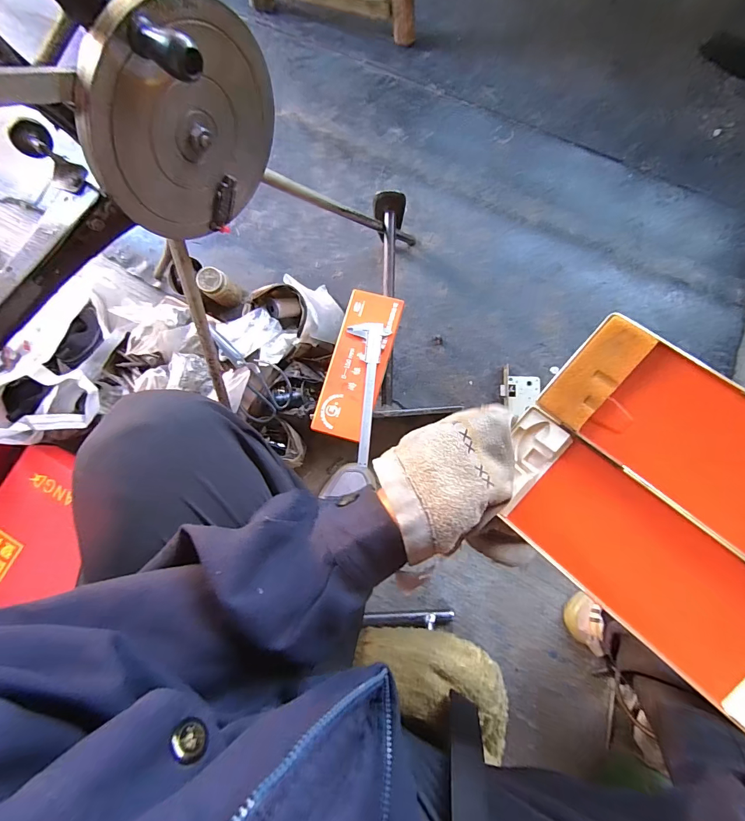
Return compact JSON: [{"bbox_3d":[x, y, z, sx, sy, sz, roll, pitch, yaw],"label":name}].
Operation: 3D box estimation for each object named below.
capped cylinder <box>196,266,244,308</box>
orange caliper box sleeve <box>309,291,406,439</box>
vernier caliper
[{"bbox_3d":[-0.287,-0.231,0.734,0.055,0.074,0.052,0,85,3],"label":"capped cylinder"},{"bbox_3d":[-0.023,-0.075,0.631,0.091,0.018,0.240,16,83,6],"label":"orange caliper box sleeve"},{"bbox_3d":[-0.010,-0.028,0.616,0.061,0.014,0.226,2,81,4],"label":"vernier caliper"}]

